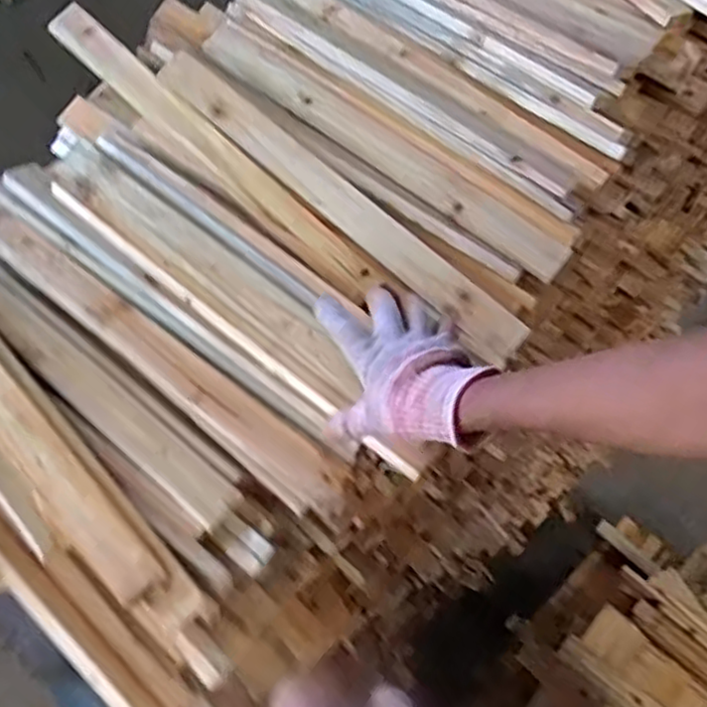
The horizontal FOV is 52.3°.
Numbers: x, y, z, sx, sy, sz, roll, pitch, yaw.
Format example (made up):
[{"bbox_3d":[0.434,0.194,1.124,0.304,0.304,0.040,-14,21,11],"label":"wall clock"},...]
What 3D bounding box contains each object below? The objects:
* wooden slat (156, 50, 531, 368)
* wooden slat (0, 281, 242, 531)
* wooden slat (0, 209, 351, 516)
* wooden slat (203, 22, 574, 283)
[{"bbox_3d":[-0.018,-0.163,0.762,0.482,0.014,0.046,41,92,9],"label":"wooden slat"},{"bbox_3d":[-0.299,0.006,0.728,0.476,0.018,0.047,37,62,18],"label":"wooden slat"},{"bbox_3d":[-0.205,-0.007,0.724,0.486,0.021,0.051,34,61,16],"label":"wooden slat"},{"bbox_3d":[0.025,-0.235,0.801,0.486,0.013,0.050,38,83,13],"label":"wooden slat"}]

